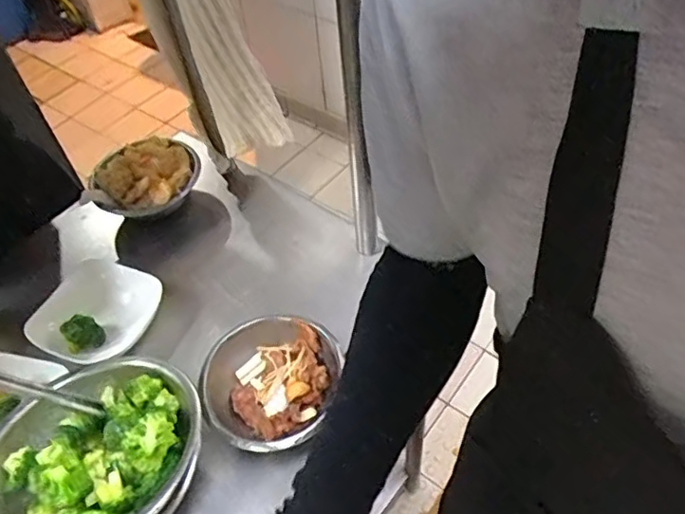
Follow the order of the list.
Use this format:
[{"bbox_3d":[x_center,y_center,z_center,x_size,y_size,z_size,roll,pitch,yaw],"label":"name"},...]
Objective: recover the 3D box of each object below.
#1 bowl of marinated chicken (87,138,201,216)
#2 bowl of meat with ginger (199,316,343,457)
[{"bbox_3d":[-0.301,-0.123,0.903,0.150,0.062,0.119,10,52,13],"label":"bowl of marinated chicken"},{"bbox_3d":[-0.086,0.148,0.693,0.141,0.071,0.173,9,51,13],"label":"bowl of meat with ginger"}]

